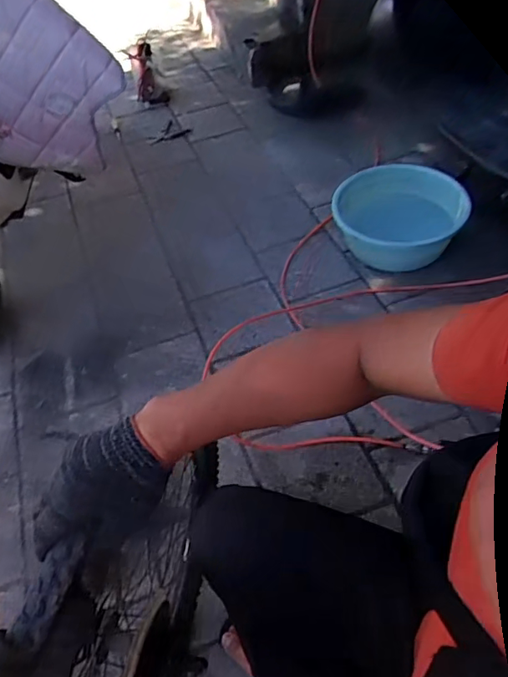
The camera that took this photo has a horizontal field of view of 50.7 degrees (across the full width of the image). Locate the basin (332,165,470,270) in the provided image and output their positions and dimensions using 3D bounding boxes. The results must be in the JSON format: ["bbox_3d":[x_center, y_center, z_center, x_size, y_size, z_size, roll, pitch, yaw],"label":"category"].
[{"bbox_3d":[0.419,-0.368,1.589,0.349,0.138,0.347,-2,49,3],"label":"basin"}]

